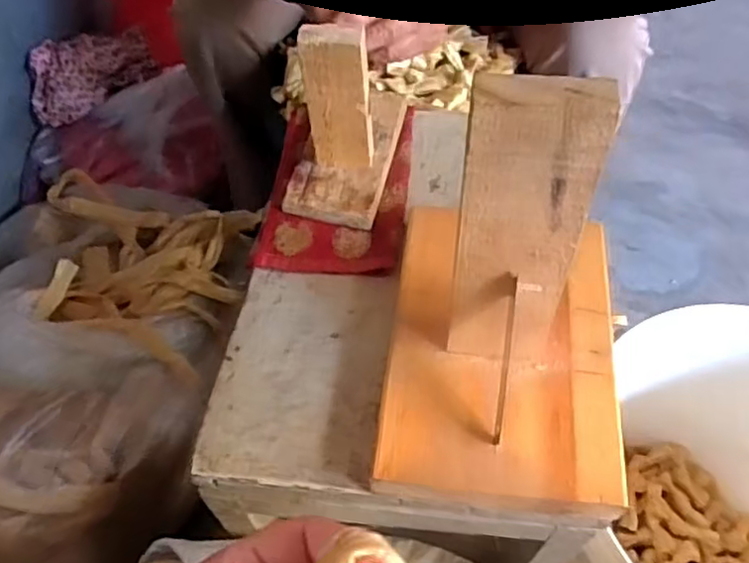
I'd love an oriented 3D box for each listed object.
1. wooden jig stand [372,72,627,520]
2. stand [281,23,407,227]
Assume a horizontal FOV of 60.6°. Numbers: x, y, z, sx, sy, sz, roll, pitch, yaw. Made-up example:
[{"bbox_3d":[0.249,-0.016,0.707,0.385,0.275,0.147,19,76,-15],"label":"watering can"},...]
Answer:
[{"bbox_3d":[0.073,-0.006,0.323,0.133,0.196,0.169,4,55,7],"label":"wooden jig stand"},{"bbox_3d":[-0.026,-0.138,0.485,0.073,0.126,0.139,9,55,10],"label":"stand"}]

